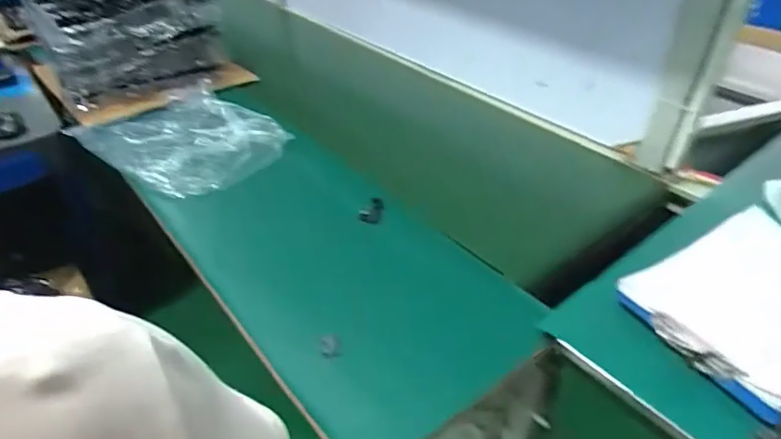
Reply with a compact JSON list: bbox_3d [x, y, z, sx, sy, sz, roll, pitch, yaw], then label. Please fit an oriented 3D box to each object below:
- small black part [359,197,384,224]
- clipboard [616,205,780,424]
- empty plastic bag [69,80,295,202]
[{"bbox_3d":[-0.032,-0.019,0.953,0.037,0.019,0.072,4,39,7],"label":"small black part"},{"bbox_3d":[0.471,0.097,0.705,0.310,0.028,0.222,-23,43,-25],"label":"clipboard"},{"bbox_3d":[-0.420,-0.161,1.115,0.338,0.073,0.297,28,47,32],"label":"empty plastic bag"}]

